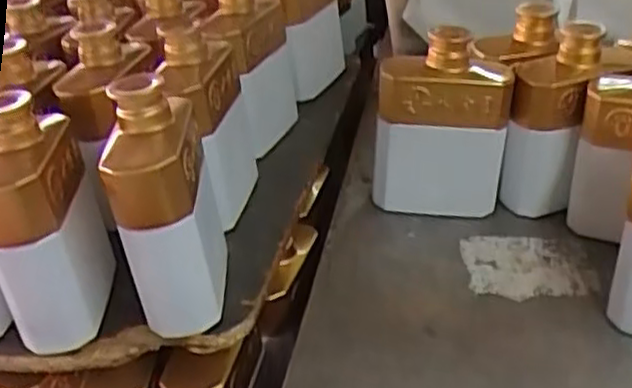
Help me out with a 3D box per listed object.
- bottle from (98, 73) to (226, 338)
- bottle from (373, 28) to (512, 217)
[{"bbox_3d":[-0.112,0.004,0.526,0.071,0.167,0.110,-9,30,-13],"label":"bottle"},{"bbox_3d":[0.116,-0.064,0.676,0.119,0.156,0.056,3,30,8],"label":"bottle"}]

